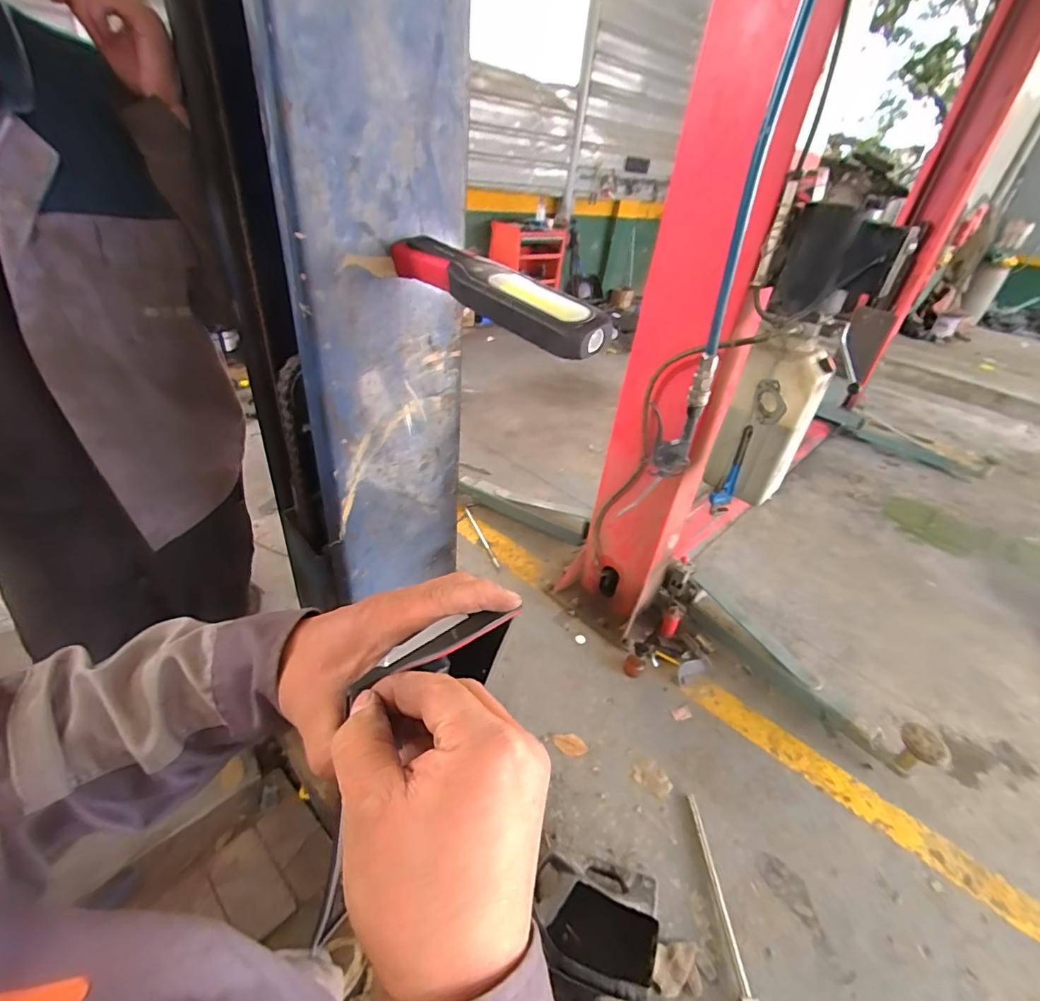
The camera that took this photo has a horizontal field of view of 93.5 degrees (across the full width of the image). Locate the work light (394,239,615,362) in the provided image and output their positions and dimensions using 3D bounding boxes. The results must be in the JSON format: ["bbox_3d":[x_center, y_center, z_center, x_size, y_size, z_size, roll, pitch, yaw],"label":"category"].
[{"bbox_3d":[-0.034,-0.216,0.506,0.053,0.050,0.288,-26,46,-38],"label":"work light"}]

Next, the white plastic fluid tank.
[{"bbox_3d":[0.654,-0.202,1.313,0.200,0.400,0.146,25,39,24],"label":"white plastic fluid tank"}]

